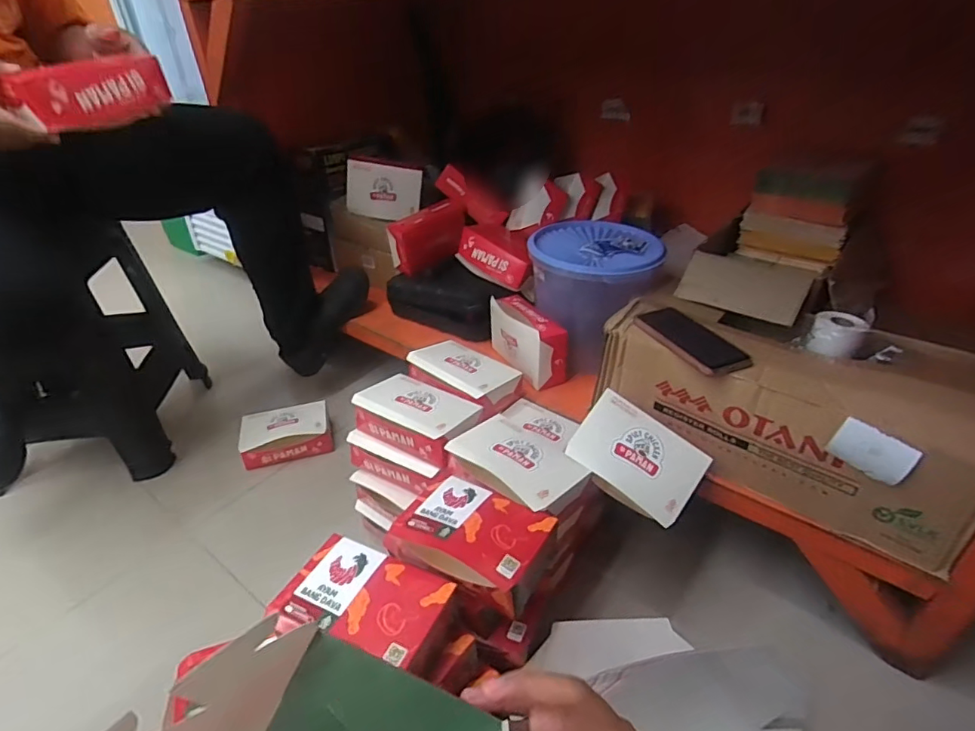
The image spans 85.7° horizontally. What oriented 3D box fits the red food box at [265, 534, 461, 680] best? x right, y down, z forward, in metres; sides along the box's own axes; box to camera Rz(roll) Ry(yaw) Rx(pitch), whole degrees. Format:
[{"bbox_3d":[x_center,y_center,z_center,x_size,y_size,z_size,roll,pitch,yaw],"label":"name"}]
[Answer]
[{"bbox_3d":[-0.132,0.265,0.567,0.178,0.049,0.126,11,37,19],"label":"red food box"}]

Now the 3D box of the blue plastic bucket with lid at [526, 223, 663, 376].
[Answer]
[{"bbox_3d":[0.209,-0.142,1.039,0.239,0.212,0.273,13,37,20],"label":"blue plastic bucket with lid"}]

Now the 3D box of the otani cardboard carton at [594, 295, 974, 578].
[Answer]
[{"bbox_3d":[0.417,0.056,0.770,0.477,0.179,0.201,21,41,29],"label":"otani cardboard carton"}]

